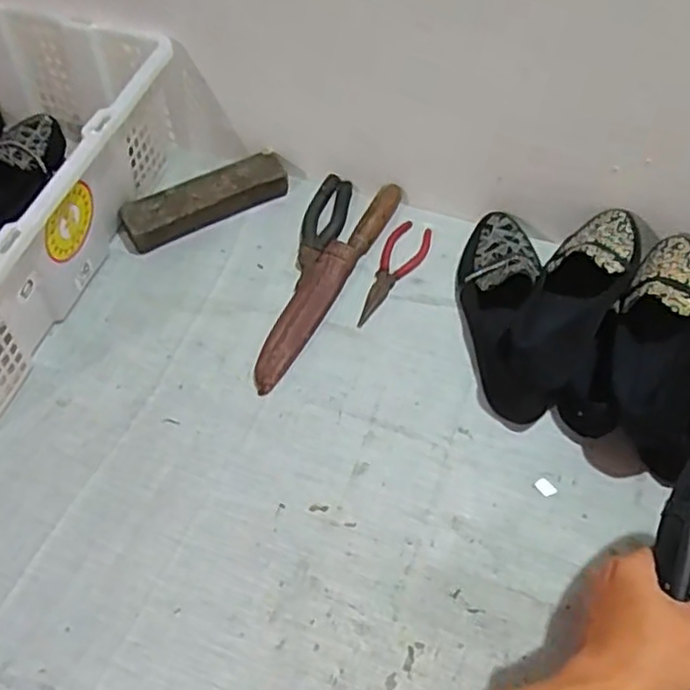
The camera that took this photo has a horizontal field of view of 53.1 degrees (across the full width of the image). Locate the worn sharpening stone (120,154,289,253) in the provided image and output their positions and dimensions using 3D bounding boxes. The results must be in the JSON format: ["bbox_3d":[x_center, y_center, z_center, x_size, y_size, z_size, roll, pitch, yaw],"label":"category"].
[{"bbox_3d":[-0.163,-0.169,0.812,0.202,0.040,0.056,-27,60,-18],"label":"worn sharpening stone"}]

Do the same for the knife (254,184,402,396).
[{"bbox_3d":[-0.021,-0.074,0.752,0.041,0.030,0.290,24,58,15],"label":"knife"}]

